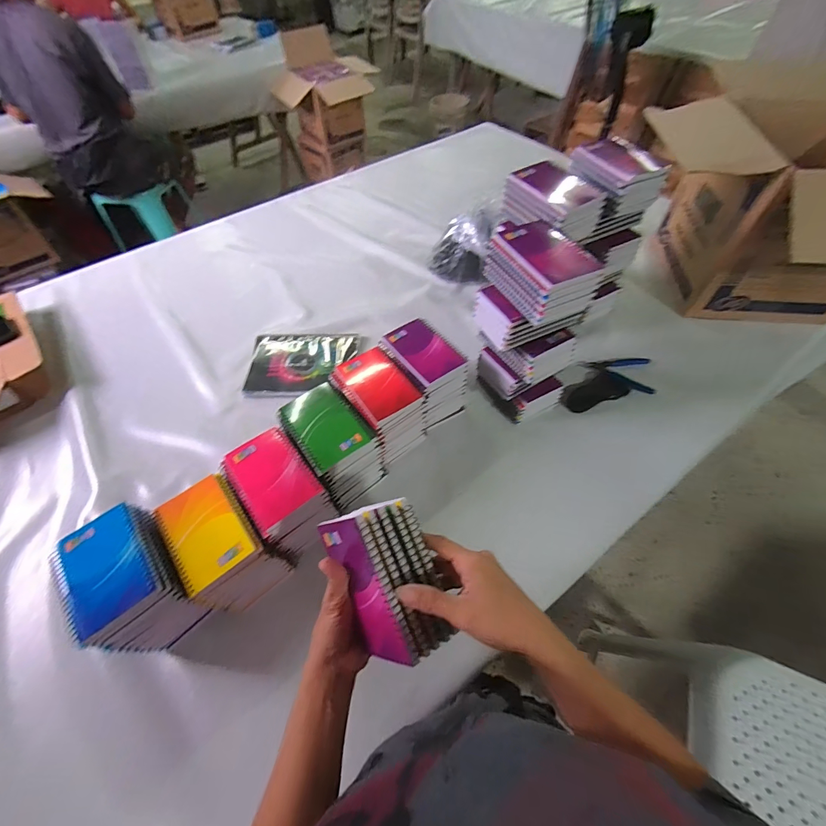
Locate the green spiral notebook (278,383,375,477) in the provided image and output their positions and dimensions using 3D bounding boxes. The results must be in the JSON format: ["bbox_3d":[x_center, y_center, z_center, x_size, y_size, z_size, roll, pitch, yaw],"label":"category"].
[{"bbox_3d":[-0.128,0.016,0.548,0.095,0.011,0.129,-33,61,-19],"label":"green spiral notebook"}]

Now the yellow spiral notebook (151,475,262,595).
[{"bbox_3d":[-0.254,0.142,0.467,0.084,0.011,0.128,-35,62,-19],"label":"yellow spiral notebook"}]

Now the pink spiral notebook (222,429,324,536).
[{"bbox_3d":[-0.191,0.083,0.509,0.094,0.008,0.129,-35,62,-20],"label":"pink spiral notebook"}]

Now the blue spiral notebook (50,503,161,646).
[{"bbox_3d":[-0.354,0.177,0.435,0.090,0.019,0.131,-34,63,-19],"label":"blue spiral notebook"}]

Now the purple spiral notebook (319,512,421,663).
[{"bbox_3d":[-0.041,0.155,0.341,0.015,0.065,0.126,-20,87,-48],"label":"purple spiral notebook"}]

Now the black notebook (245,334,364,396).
[{"bbox_3d":[-0.225,-0.107,0.787,0.219,0.011,0.148,-4,56,0],"label":"black notebook"}]

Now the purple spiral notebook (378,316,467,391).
[{"bbox_3d":[0.016,-0.100,0.624,0.094,0.007,0.127,-32,61,-18],"label":"purple spiral notebook"}]

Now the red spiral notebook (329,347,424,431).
[{"bbox_3d":[-0.059,-0.045,0.594,0.095,0.018,0.132,-36,62,-20],"label":"red spiral notebook"}]

